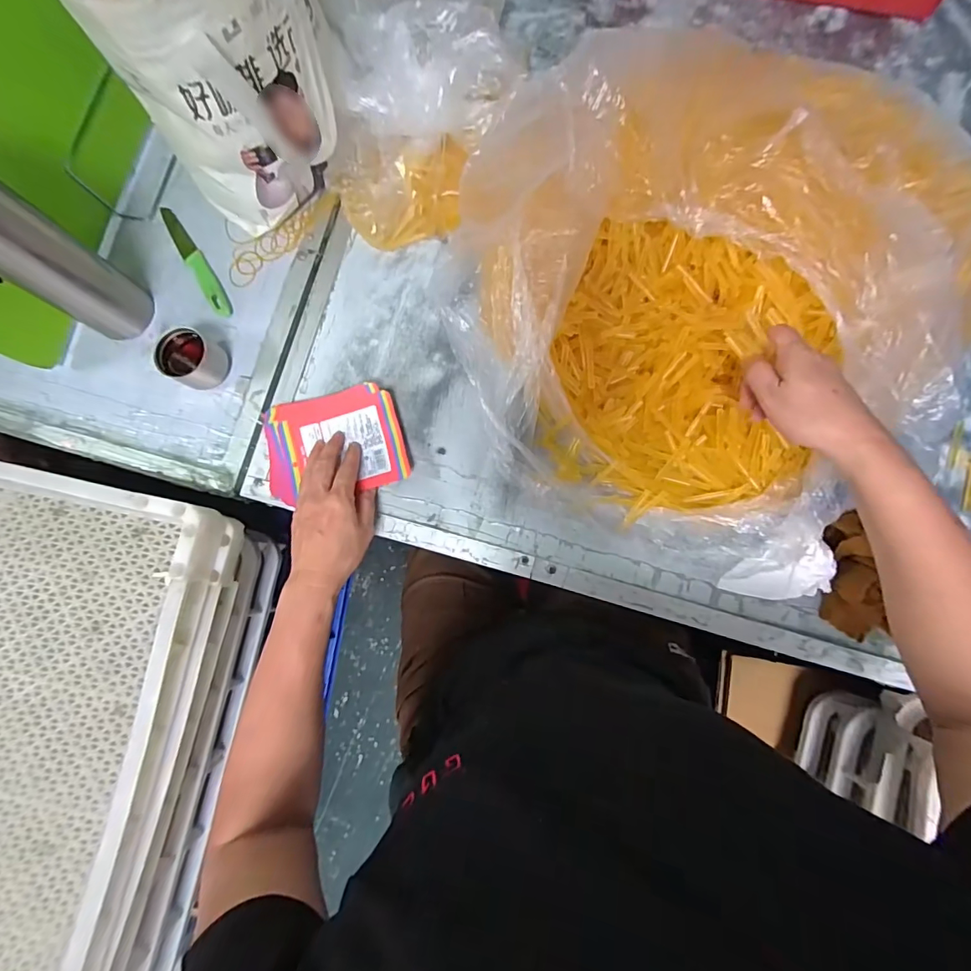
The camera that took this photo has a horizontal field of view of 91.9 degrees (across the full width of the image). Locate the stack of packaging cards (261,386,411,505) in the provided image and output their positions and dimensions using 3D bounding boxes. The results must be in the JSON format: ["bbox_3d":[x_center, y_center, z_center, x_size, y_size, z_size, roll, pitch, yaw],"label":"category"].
[{"bbox_3d":[-0.177,-0.051,0.547,0.160,0.018,0.124,-12,81,2],"label":"stack of packaging cards"}]

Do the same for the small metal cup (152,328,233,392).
[{"bbox_3d":[-0.344,-0.149,0.553,0.051,0.057,0.061,28,84,7],"label":"small metal cup"}]

